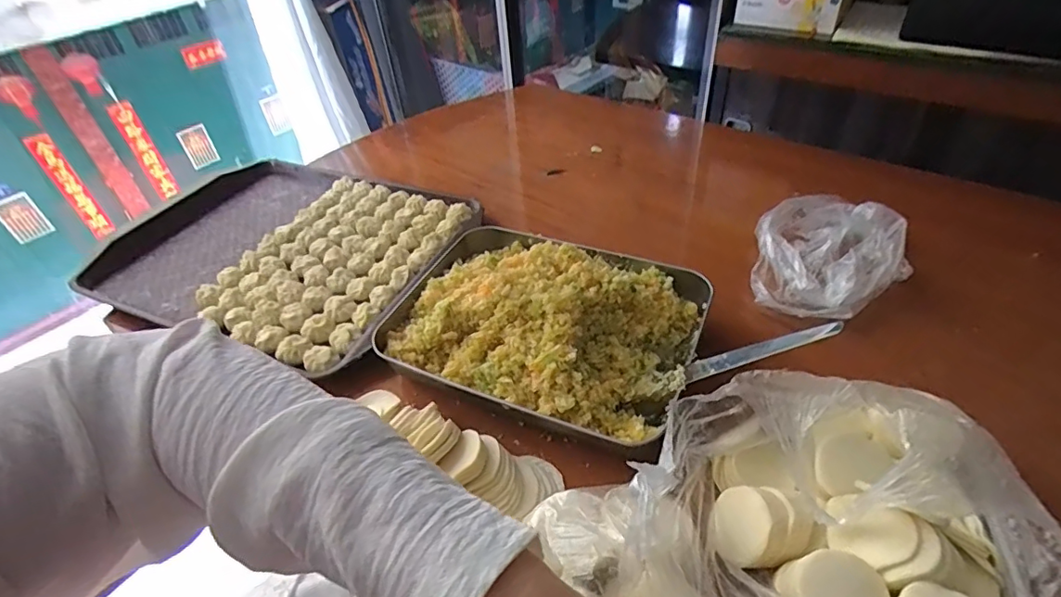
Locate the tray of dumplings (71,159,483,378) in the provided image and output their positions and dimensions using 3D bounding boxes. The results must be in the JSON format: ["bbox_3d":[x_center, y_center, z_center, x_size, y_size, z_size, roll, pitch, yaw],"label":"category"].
[{"bbox_3d":[-0.286,-0.059,0.618,0.420,0.049,0.293,15,46,21],"label":"tray of dumplings"}]

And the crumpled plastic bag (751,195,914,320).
[{"bbox_3d":[0.281,-0.047,0.507,0.132,0.056,0.159,26,51,30],"label":"crumpled plastic bag"}]

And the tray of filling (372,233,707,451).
[{"bbox_3d":[0.011,0.010,0.457,0.250,0.064,0.184,15,46,20],"label":"tray of filling"}]

